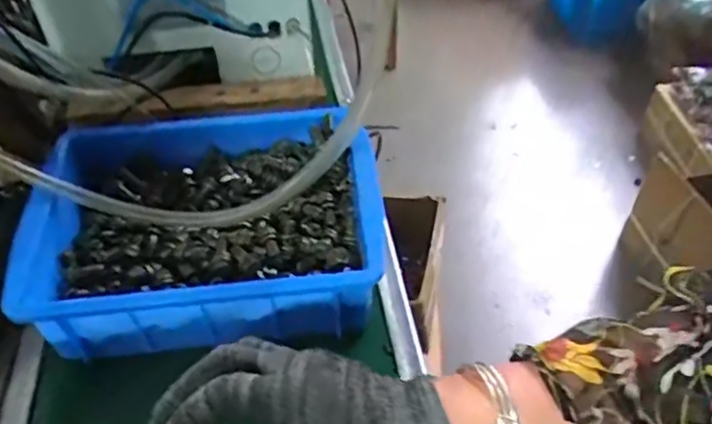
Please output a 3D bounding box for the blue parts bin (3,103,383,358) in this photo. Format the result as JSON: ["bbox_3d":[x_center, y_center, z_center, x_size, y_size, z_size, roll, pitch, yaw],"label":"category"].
[{"bbox_3d":[-0.110,0.010,0.477,0.247,0.083,0.189,-5,44,-4],"label":"blue parts bin"}]

